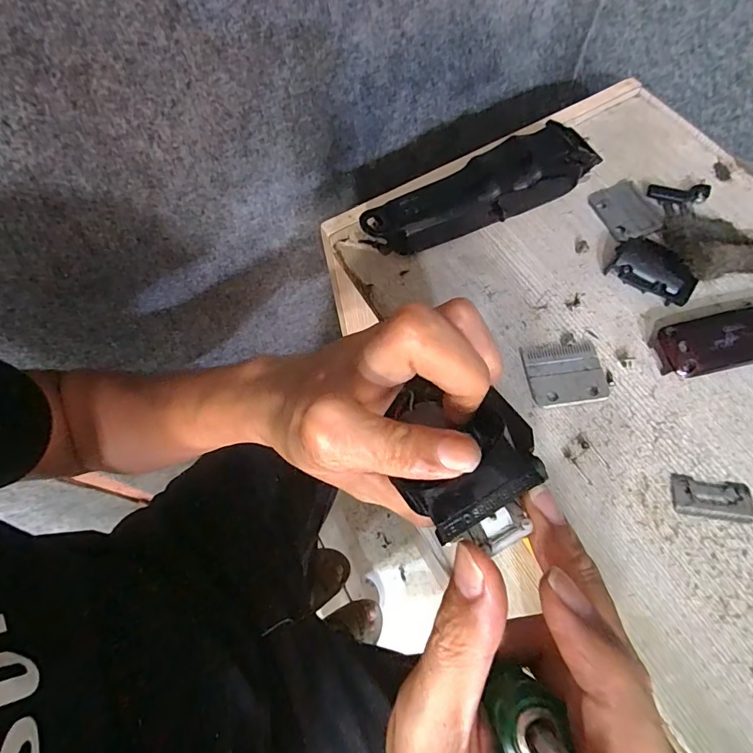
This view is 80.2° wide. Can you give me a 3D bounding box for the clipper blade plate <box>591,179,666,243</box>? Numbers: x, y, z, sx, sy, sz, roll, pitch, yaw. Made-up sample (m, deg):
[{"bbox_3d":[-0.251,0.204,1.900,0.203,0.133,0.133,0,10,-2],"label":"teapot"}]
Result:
[{"bbox_3d":[0.182,-0.122,0.327,0.037,0.005,0.050,-19,67,-7],"label":"clipper blade plate"}]

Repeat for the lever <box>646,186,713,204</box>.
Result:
[{"bbox_3d":[0.219,-0.132,0.324,0.041,0.010,0.013,9,66,5],"label":"lever"}]

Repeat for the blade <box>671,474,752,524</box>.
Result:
[{"bbox_3d":[0.187,0.067,0.247,0.041,0.004,0.022,8,66,5],"label":"blade"}]

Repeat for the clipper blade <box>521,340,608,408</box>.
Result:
[{"bbox_3d":[0.118,-0.002,0.280,0.046,0.004,0.040,-6,66,-1],"label":"clipper blade"}]

